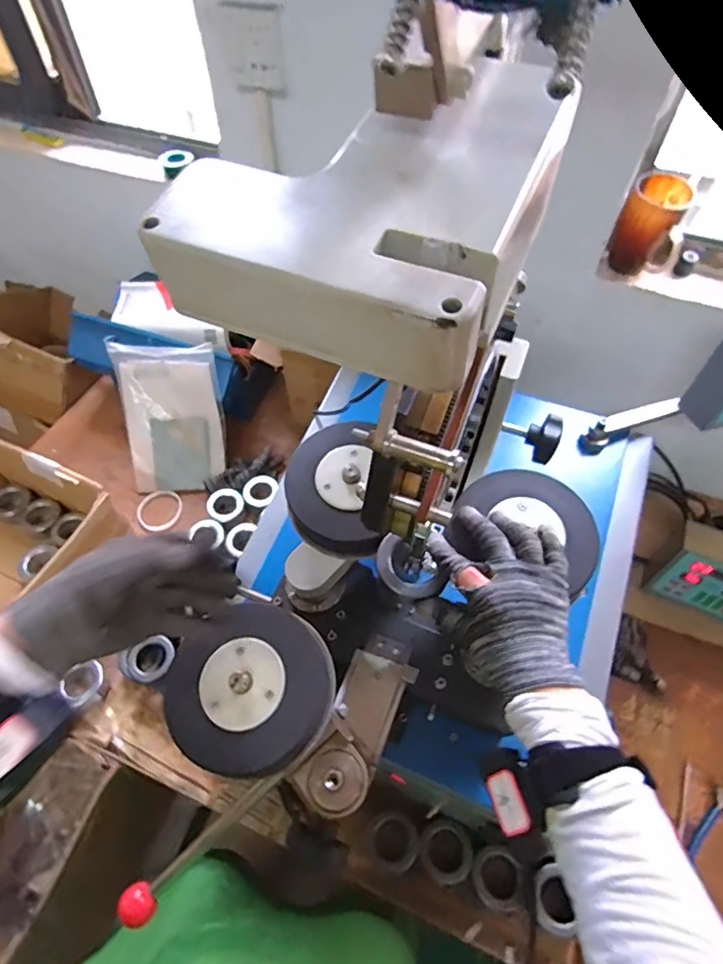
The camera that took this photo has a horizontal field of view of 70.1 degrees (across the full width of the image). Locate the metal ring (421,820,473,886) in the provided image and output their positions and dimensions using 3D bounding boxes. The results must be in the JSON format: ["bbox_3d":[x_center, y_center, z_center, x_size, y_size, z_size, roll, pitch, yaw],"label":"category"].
[{"bbox_3d":[0.112,0.485,0.675,0.067,0.012,0.064,-7,62,14],"label":"metal ring"}]

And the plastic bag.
[{"bbox_3d":[-0.367,-0.118,0.988,0.191,0.275,0.030,-2,15,-1],"label":"plastic bag"}]

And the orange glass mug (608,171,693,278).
[{"bbox_3d":[0.430,-0.373,0.764,0.093,0.116,0.085,27,60,16],"label":"orange glass mug"}]

